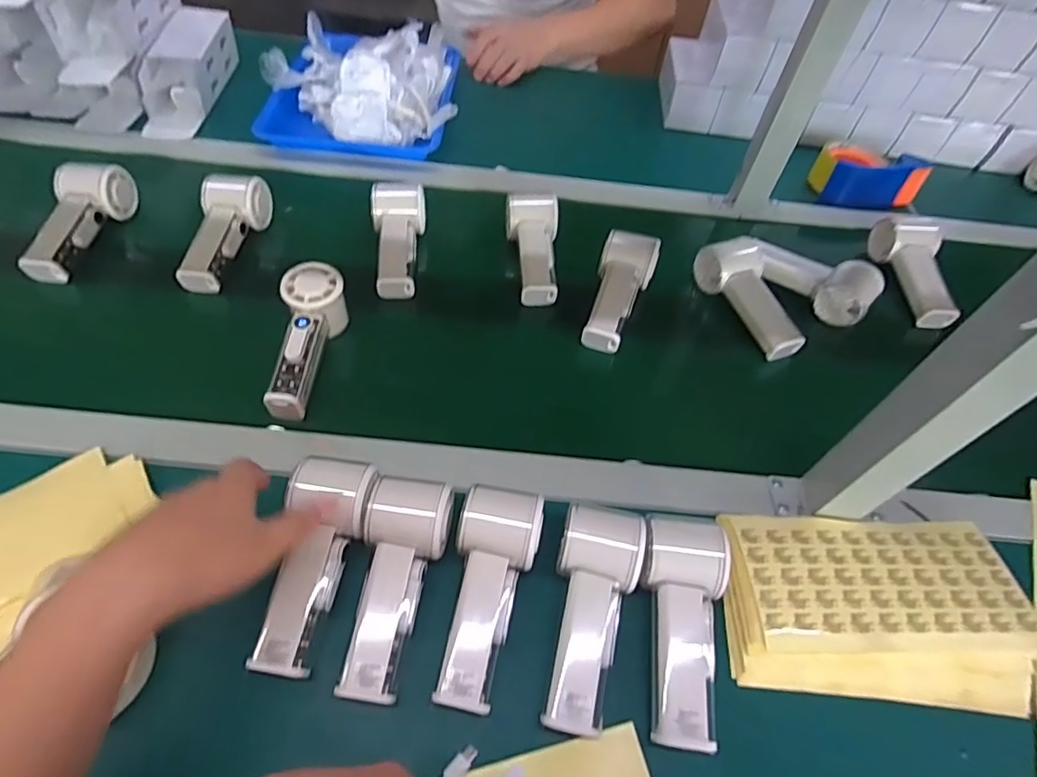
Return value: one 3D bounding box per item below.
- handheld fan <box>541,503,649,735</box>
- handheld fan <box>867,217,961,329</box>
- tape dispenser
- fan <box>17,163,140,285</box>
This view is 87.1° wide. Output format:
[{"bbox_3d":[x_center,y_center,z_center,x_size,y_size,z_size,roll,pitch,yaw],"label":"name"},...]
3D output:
[{"bbox_3d":[0.052,0.162,0.394,0.060,0.055,0.148,12,54,4],"label":"handheld fan"},{"bbox_3d":[0.475,-0.144,0.656,0.054,0.049,0.150,11,54,3],"label":"handheld fan"},{"bbox_3d":[0.497,-0.302,0.780,0.140,0.068,0.064,13,54,5],"label":"tape dispenser"},{"bbox_3d":[-0.492,-0.188,0.602,0.063,0.051,0.155,7,54,0],"label":"fan"}]

